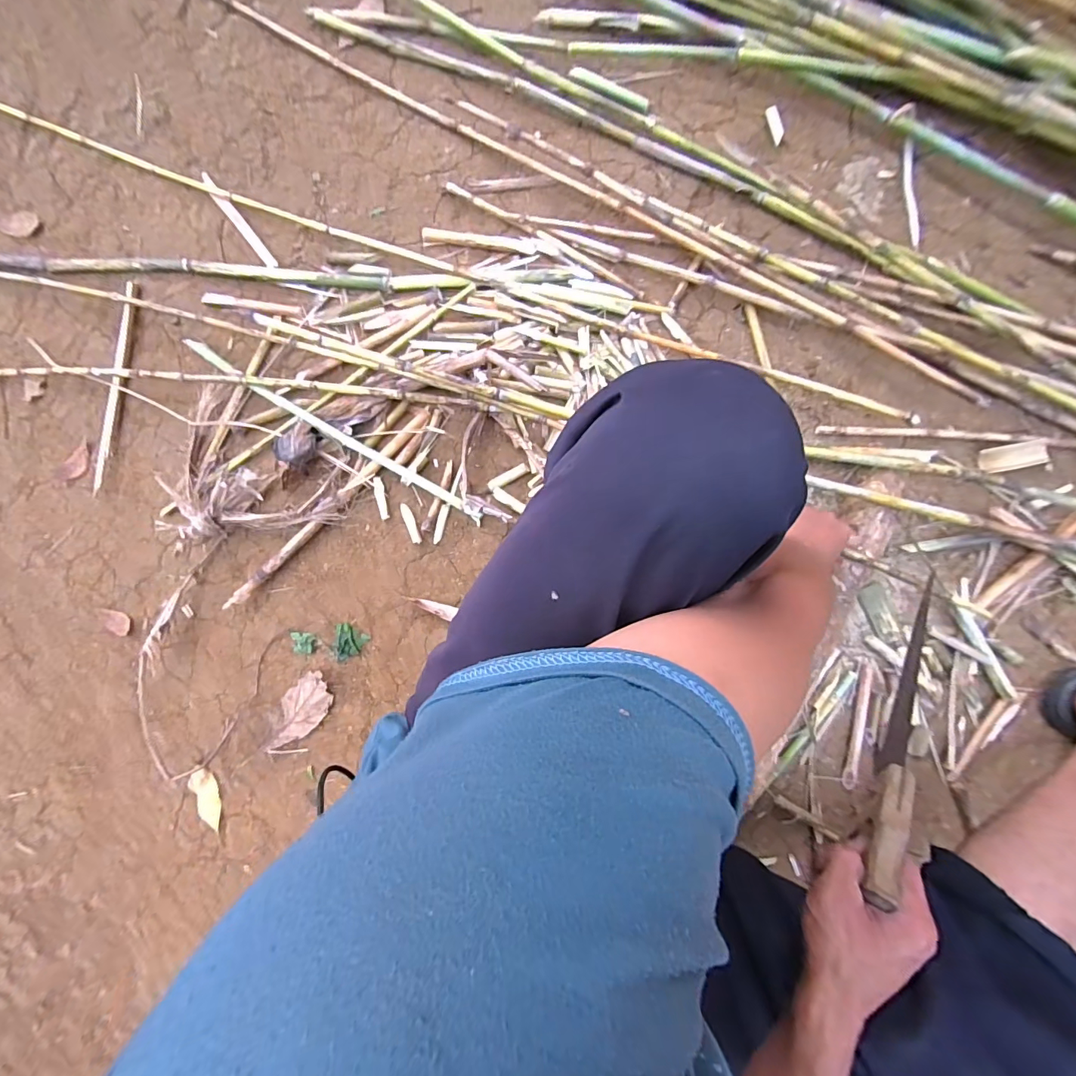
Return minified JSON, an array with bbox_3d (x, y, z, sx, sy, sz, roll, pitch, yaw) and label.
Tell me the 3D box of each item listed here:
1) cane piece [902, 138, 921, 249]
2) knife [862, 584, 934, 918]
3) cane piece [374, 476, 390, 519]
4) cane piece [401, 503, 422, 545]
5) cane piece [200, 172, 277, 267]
[{"bbox_3d":[0.540,-0.497,0.650,0.012,0.011,0.150,-7,88,4],"label":"cane piece"},{"bbox_3d":[0.363,0.167,0.448,0.021,0.032,0.382,47,52,4],"label":"knife"},{"bbox_3d":[-0.247,-0.062,0.710,0.015,0.005,0.067,-12,88,3],"label":"cane piece"},{"bbox_3d":[-0.199,-0.022,0.702,0.015,0.007,0.067,-22,87,3],"label":"cane piece"},{"bbox_3d":[-0.503,-0.532,0.754,0.019,0.010,0.215,-39,86,2],"label":"cane piece"}]

